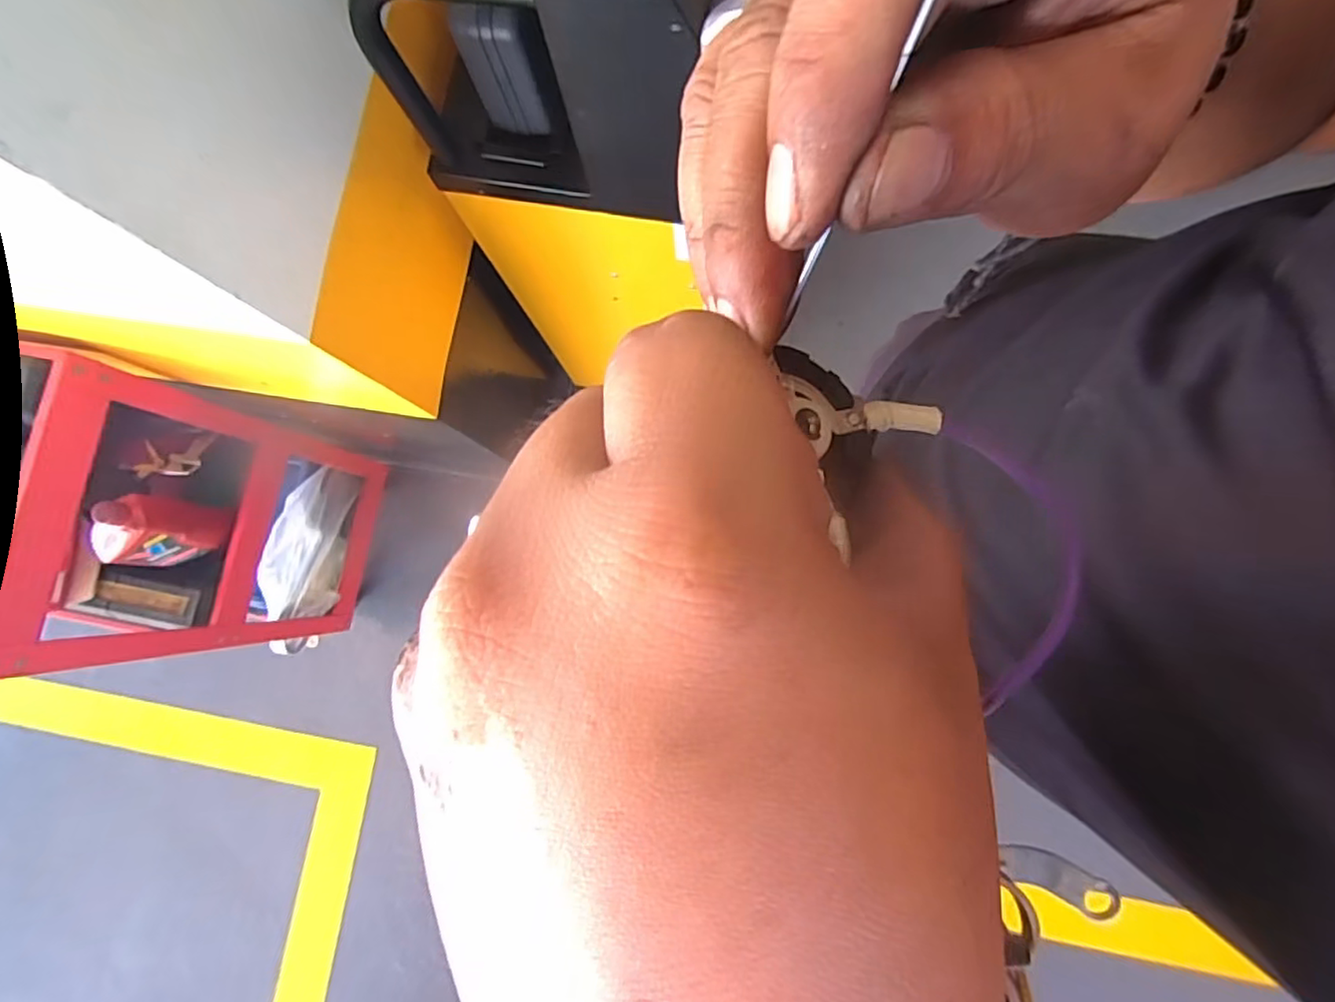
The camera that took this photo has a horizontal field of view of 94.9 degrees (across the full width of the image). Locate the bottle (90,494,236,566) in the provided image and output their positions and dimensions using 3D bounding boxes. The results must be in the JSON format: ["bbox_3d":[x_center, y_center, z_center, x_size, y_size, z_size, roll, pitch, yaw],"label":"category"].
[{"bbox_3d":[-0.706,0.039,0.844,0.104,0.172,0.079,-11,82,2],"label":"bottle"}]

